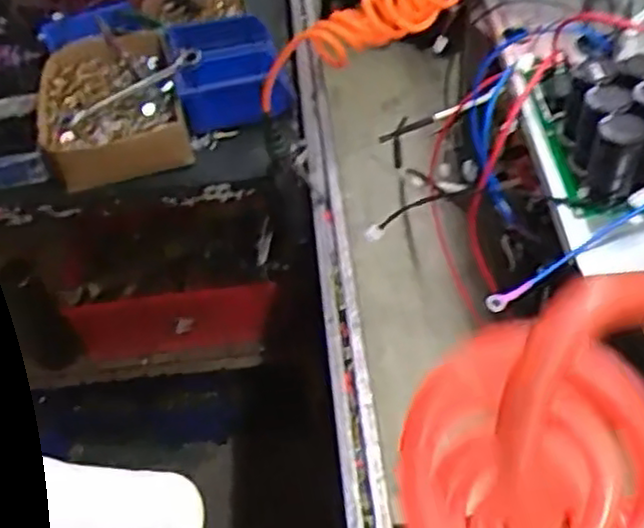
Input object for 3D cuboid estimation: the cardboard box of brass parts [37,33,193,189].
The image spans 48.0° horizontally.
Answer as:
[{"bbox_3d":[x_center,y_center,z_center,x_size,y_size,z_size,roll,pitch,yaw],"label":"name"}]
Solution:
[{"bbox_3d":[-0.294,-0.221,1.011,0.183,0.070,0.275,-15,49,-9],"label":"cardboard box of brass parts"}]

